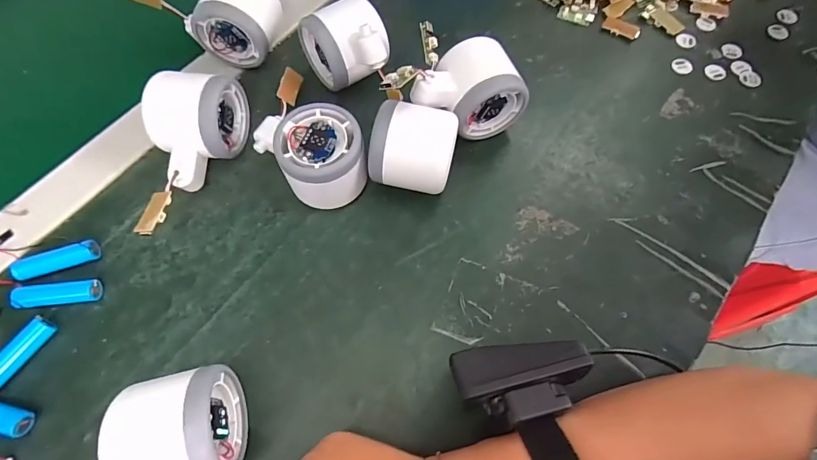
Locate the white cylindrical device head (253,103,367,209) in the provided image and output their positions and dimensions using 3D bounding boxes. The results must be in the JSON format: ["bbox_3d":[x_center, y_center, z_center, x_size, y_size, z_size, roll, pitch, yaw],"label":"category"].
[{"bbox_3d":[-0.063,-0.049,0.302,0.060,0.052,0.065,0,66,0],"label":"white cylindrical device head"}]

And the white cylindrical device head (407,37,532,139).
[{"bbox_3d":[0.043,-0.103,0.323,0.082,0.059,0.051,-16,68,-7],"label":"white cylindrical device head"}]

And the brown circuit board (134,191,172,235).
[{"bbox_3d":[-0.164,-0.011,0.271,0.015,0.006,0.032,8,67,3],"label":"brown circuit board"}]

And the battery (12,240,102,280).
[{"bbox_3d":[-0.241,0.022,0.288,0.050,0.014,0.015,-20,68,-9],"label":"battery"}]

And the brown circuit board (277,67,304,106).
[{"bbox_3d":[-0.094,-0.115,0.337,0.015,0.004,0.031,25,64,-33],"label":"brown circuit board"}]

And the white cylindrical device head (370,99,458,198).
[{"bbox_3d":[0.003,-0.054,0.301,0.055,0.060,0.053,11,67,5],"label":"white cylindrical device head"}]

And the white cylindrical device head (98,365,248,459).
[{"bbox_3d":[-0.122,0.120,0.226,0.052,0.057,0.081,-11,67,-5],"label":"white cylindrical device head"}]

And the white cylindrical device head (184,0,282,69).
[{"bbox_3d":[-0.141,-0.176,0.353,0.059,0.059,0.054,9,67,4],"label":"white cylindrical device head"}]

